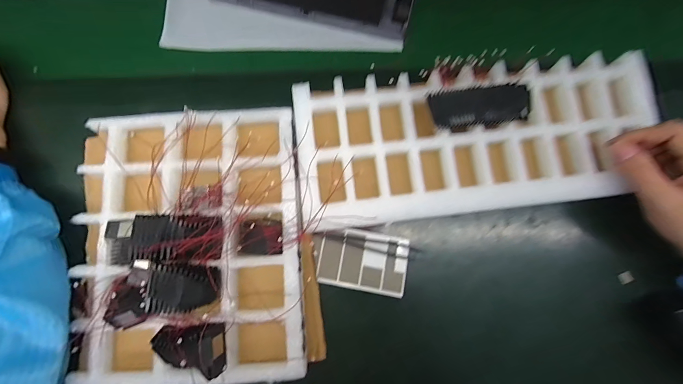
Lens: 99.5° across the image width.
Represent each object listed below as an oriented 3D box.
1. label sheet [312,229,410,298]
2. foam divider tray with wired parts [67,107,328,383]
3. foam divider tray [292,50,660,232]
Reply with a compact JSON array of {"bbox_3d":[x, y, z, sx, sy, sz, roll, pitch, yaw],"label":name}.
[{"bbox_3d":[0.019,0.069,0.296,0.094,0.004,0.056,10,81,3],"label":"label sheet"},{"bbox_3d":[-0.144,0.045,0.276,0.224,0.051,0.249,-6,77,-2],"label":"foam divider tray with wired parts"},{"bbox_3d":[0.139,-0.058,0.303,0.366,0.050,0.151,-9,75,0],"label":"foam divider tray"}]

